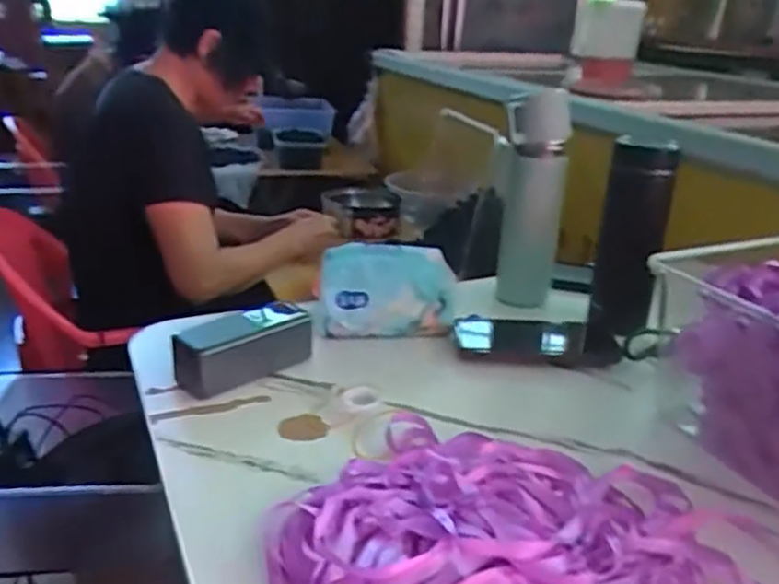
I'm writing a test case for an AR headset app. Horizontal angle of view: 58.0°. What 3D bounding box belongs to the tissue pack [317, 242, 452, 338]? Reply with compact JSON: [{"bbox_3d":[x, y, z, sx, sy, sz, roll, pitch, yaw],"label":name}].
[{"bbox_3d":[-0.006,0.004,0.771,0.148,0.094,0.061,-3,23,-11],"label":"tissue pack"}]

